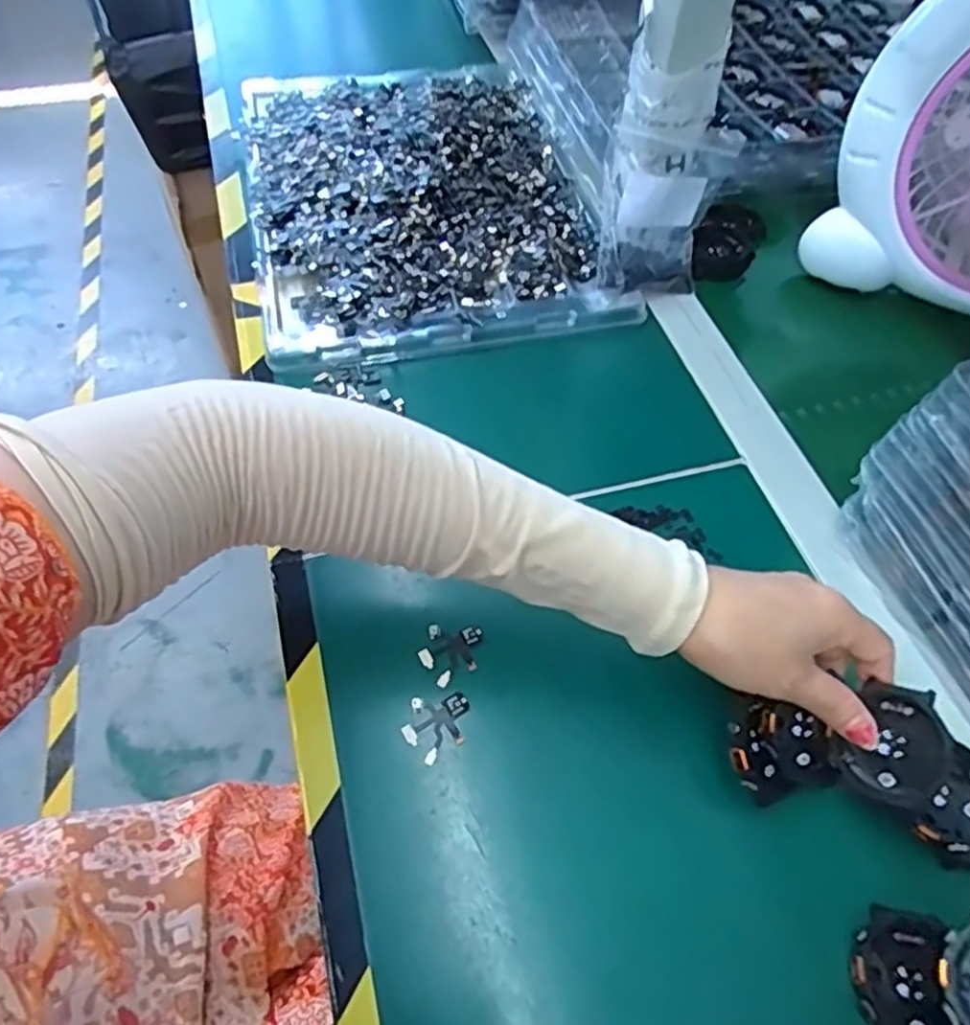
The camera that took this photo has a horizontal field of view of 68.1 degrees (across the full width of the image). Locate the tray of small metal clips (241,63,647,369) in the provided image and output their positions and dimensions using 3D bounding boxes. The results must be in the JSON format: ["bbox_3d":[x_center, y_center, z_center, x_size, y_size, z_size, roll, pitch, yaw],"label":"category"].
[{"bbox_3d":[-0.064,-0.286,0.612,0.268,0.030,0.402,-8,56,-9],"label":"tray of small metal clips"}]

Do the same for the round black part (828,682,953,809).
[{"bbox_3d":[0.190,0.107,0.333,0.047,0.013,0.050,-26,68,28],"label":"round black part"}]

